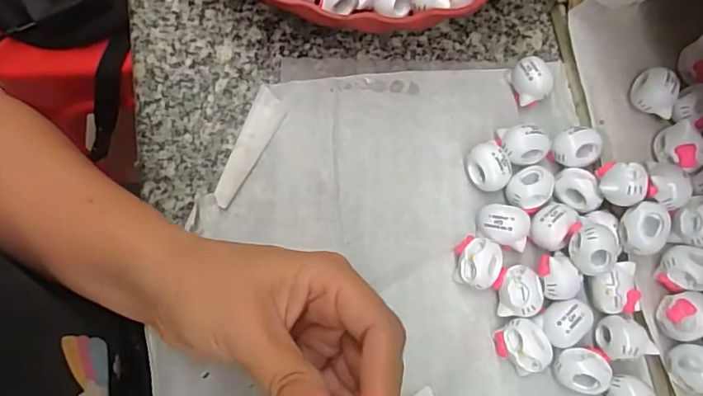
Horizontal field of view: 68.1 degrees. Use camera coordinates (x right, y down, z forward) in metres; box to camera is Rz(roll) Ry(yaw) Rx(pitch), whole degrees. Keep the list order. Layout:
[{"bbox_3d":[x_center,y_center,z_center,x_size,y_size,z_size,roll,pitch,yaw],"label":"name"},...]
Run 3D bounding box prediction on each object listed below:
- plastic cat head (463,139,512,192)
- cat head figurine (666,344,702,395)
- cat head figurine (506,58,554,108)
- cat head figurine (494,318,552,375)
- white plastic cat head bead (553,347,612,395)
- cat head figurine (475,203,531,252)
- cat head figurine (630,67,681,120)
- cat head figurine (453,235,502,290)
[{"bbox_3d":[0.071,-0.015,0.273,0.019,0.021,0.024,-24,76,-8],"label":"plastic cat head"},{"bbox_3d":[0.156,0.077,0.233,0.022,0.016,0.021,1,74,-1],"label":"cat head figurine"},{"bbox_3d":[0.100,-0.064,0.287,0.018,0.020,0.023,-7,74,-4],"label":"cat head figurine"},{"bbox_3d":[0.083,0.070,0.250,0.025,0.019,0.021,41,77,9],"label":"cat head figurine"},{"bbox_3d":[0.109,0.082,0.248,0.025,0.019,0.020,8,74,1],"label":"white plastic cat head bead"},{"bbox_3d":[0.076,0.015,0.266,0.025,0.022,0.020,13,74,2],"label":"cat head figurine"},{"bbox_3d":[0.157,-0.055,0.268,0.020,0.015,0.022,17,74,3],"label":"cat head figurine"},{"bbox_3d":[0.063,0.033,0.260,0.021,0.019,0.025,-1,74,-2],"label":"cat head figurine"}]

